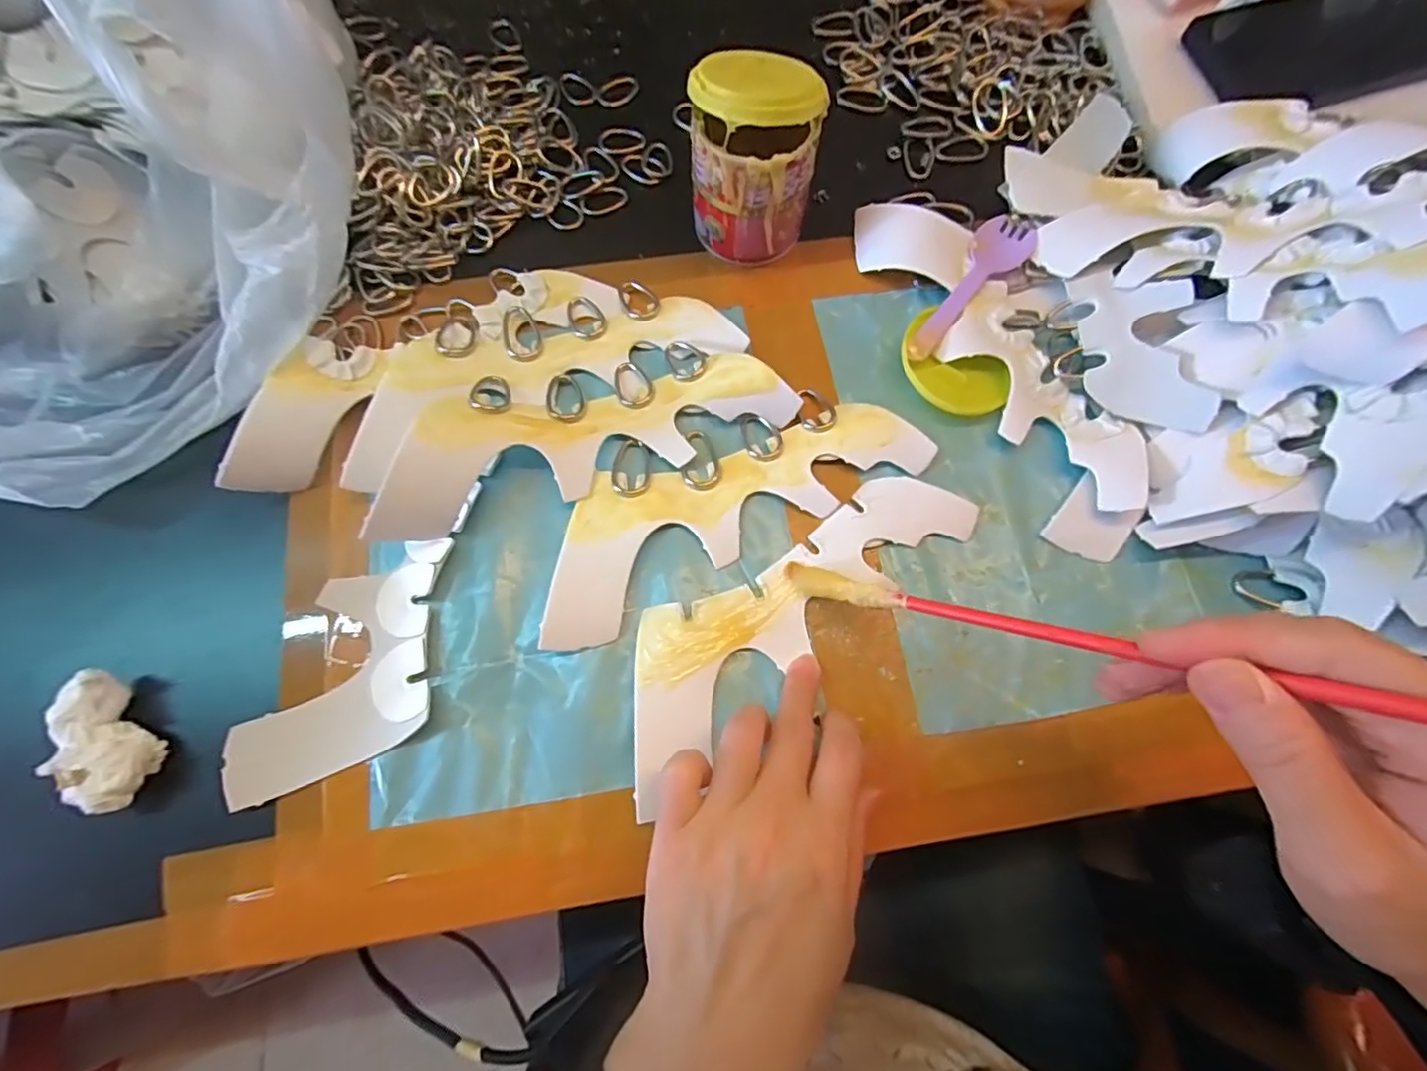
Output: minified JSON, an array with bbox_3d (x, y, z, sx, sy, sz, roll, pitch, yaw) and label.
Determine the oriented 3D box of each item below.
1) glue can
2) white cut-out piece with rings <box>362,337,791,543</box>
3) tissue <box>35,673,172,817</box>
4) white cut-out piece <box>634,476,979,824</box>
[{"bbox_3d":[0.021,-0.199,0.322,0.062,0.089,0.058,0,74,-1],"label":"glue can"},{"bbox_3d":[-0.065,-0.060,0.305,0.207,0.035,0.068,-17,75,-6],"label":"white cut-out piece with rings"},{"bbox_3d":[-0.274,0.094,0.271,0.033,0.027,0.058,-39,78,-11],"label":"tissue"},{"bbox_3d":[0.034,0.034,0.295,0.207,0.011,0.066,-35,77,-11],"label":"white cut-out piece"}]

